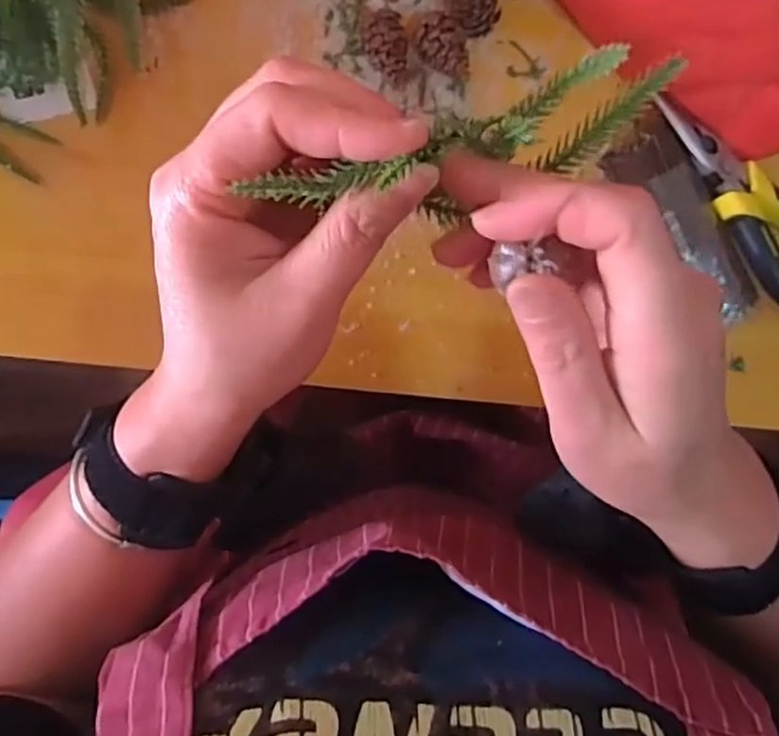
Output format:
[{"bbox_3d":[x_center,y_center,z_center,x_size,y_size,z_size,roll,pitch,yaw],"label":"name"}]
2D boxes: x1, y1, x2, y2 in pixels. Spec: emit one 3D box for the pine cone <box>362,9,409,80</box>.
[{"bbox_3d":[-0.002,-0.163,0.350,0.022,0.018,0.034,0,96,-2],"label":"pine cone"}]

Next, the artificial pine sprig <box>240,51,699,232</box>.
[{"bbox_3d":[0.024,-0.061,0.200,0.122,0.038,0.030,-18,97,-14],"label":"artificial pine sprig"}]

